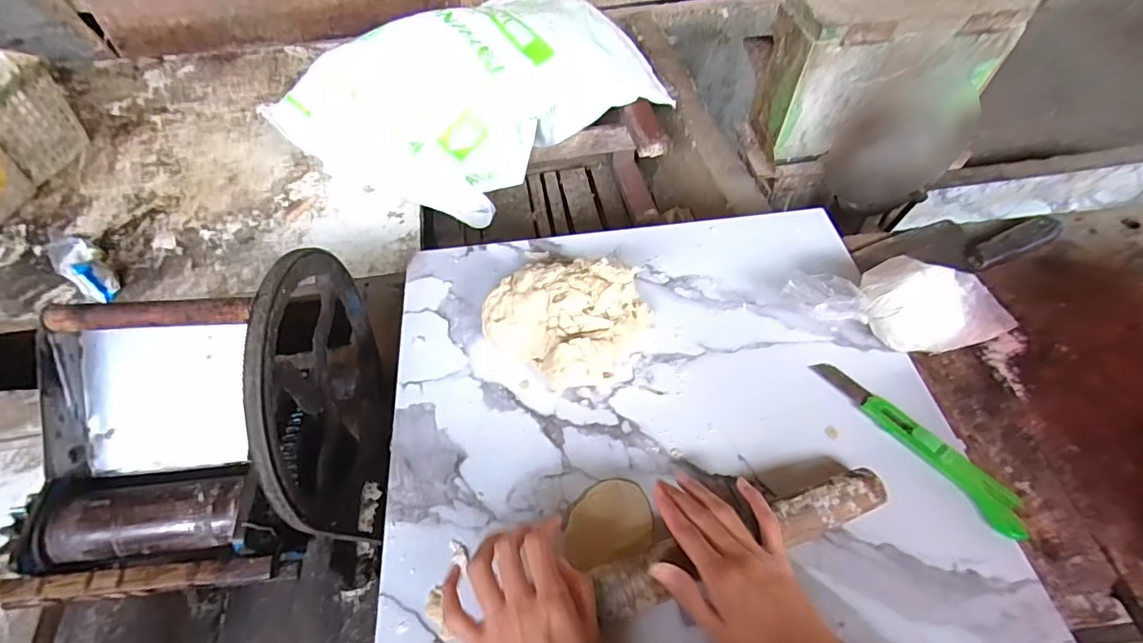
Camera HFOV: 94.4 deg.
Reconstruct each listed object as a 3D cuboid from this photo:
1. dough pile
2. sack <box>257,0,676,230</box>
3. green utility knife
[{"bbox_3d":[-0.005,-0.011,0.514,0.146,0.064,0.138,1,55,-1],"label":"dough pile"},{"bbox_3d":[-0.155,-0.434,1.001,0.416,0.202,0.648,38,64,22],"label":"sack"},{"bbox_3d":[0.300,0.100,0.460,0.032,0.018,0.191,-30,61,-20],"label":"green utility knife"}]

